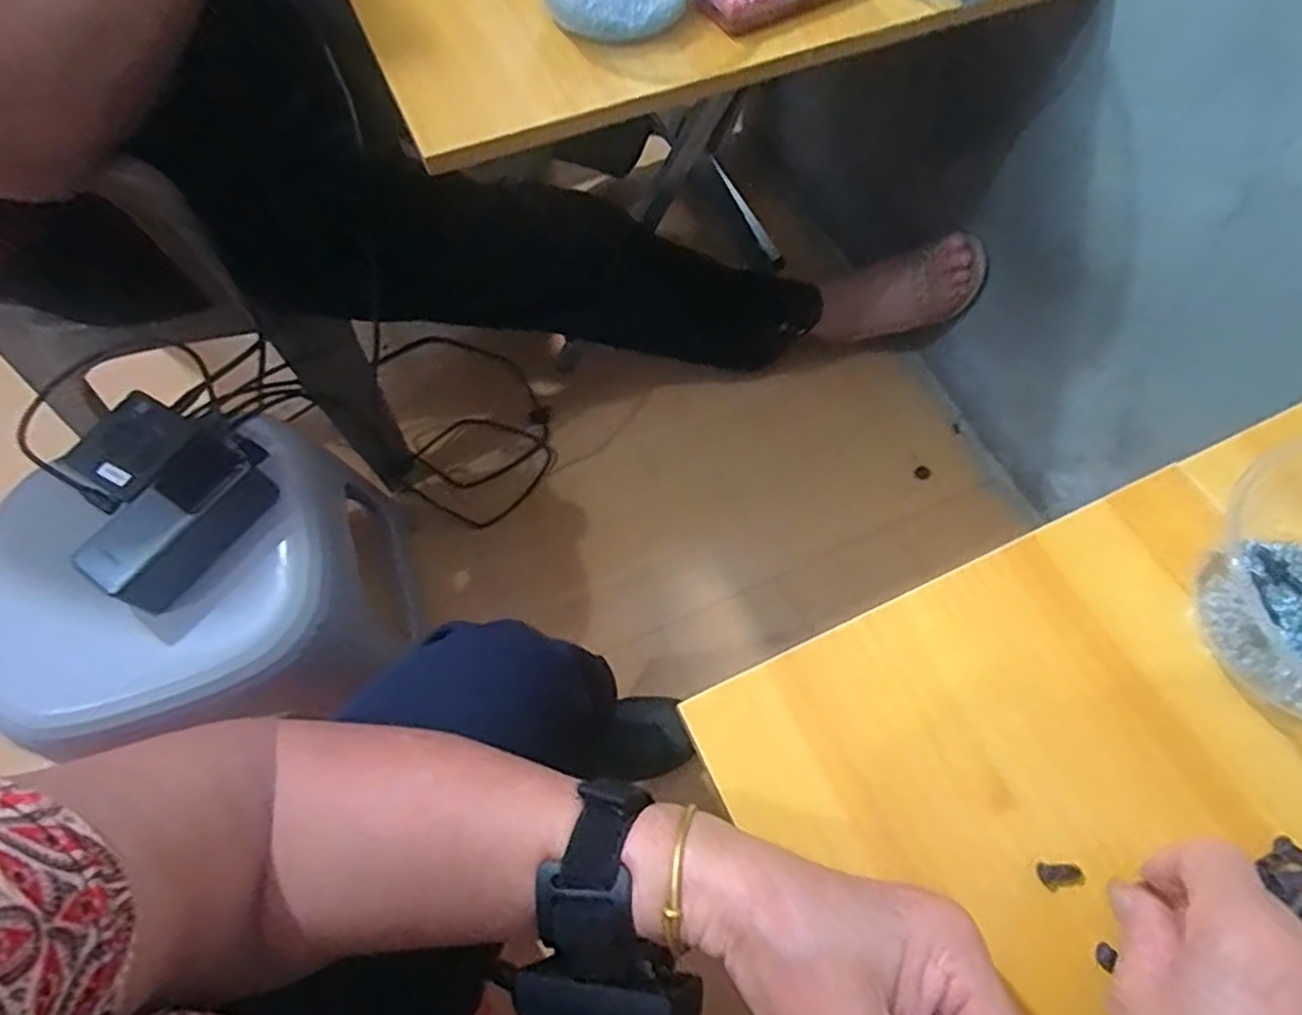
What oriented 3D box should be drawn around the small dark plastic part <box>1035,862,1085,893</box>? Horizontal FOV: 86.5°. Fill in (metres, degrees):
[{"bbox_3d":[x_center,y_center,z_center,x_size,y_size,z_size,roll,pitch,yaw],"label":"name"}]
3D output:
[{"bbox_3d":[0.164,0.147,0.276,0.018,0.004,0.010,1,65,-1],"label":"small dark plastic part"}]

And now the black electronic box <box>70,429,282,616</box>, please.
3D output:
[{"bbox_3d":[-0.349,0.007,0.519,0.066,0.042,0.141,29,68,12],"label":"black electronic box"}]

